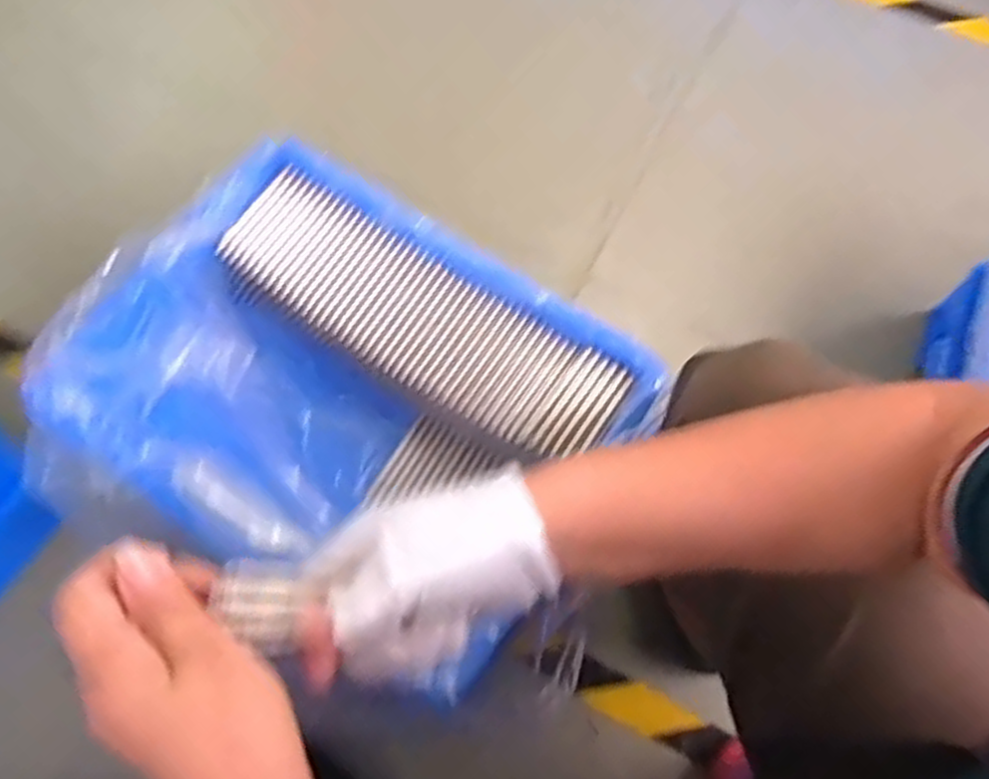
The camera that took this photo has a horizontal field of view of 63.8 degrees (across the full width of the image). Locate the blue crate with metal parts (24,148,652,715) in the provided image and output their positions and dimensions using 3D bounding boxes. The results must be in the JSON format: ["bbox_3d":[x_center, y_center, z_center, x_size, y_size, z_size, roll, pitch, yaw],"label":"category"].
[{"bbox_3d":[-0.115,0.015,0.660,0.421,0.116,0.319,33,72,11],"label":"blue crate with metal parts"}]

